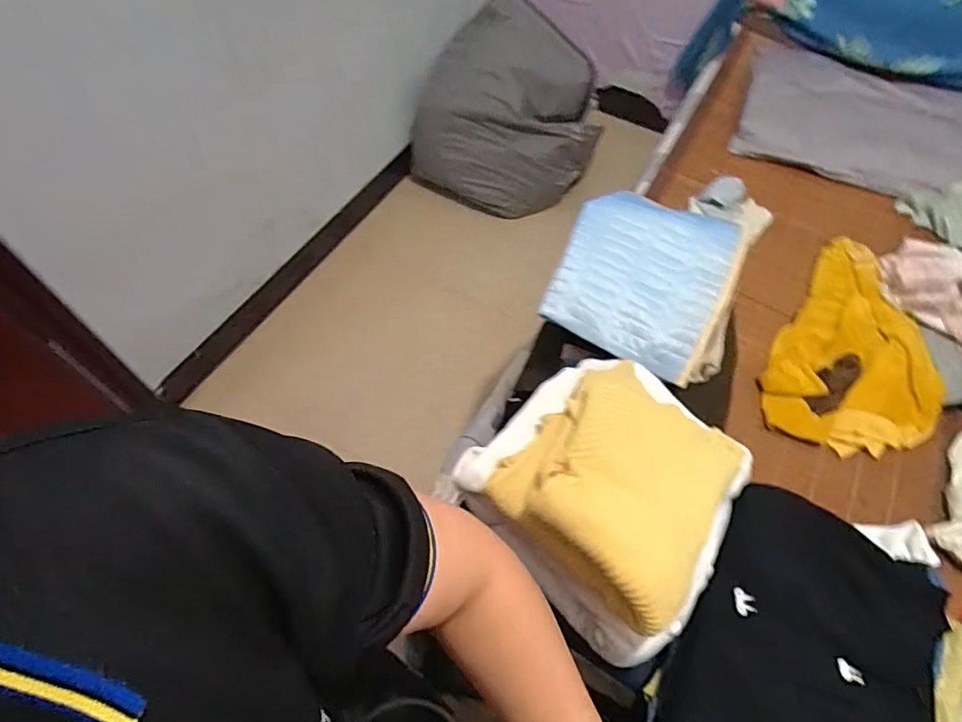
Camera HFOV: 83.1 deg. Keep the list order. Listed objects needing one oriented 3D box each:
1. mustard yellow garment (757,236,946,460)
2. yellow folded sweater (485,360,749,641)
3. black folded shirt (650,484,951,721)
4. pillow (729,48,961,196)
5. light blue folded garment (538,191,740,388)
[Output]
[{"bbox_3d":[0.800,-0.045,1.133,0.313,0.043,0.565,27,62,15],"label":"mustard yellow garment"},{"bbox_3d":[0.150,0.108,0.547,0.188,0.068,0.290,40,37,16],"label":"yellow folded sweater"},{"bbox_3d":[0.300,0.276,0.498,0.196,0.078,0.329,28,62,15],"label":"black folded shirt"},{"bbox_3d":[1.049,-0.647,1.446,0.659,0.080,0.420,17,59,9],"label":"pillow"},{"bbox_3d":[0.235,-0.123,0.784,0.229,0.067,0.257,22,60,12],"label":"light blue folded garment"}]

